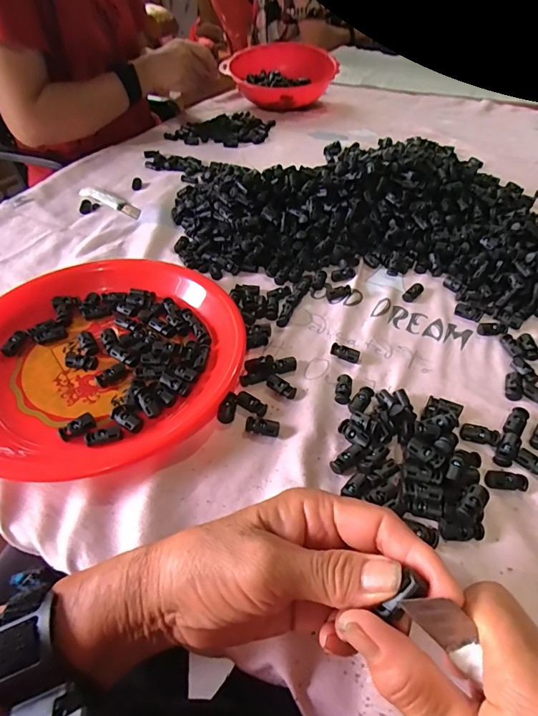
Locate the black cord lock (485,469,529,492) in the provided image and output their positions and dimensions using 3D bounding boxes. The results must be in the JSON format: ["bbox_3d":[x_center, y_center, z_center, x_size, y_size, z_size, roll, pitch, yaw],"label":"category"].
[{"bbox_3d":[0.175,0.091,0.299,0.029,0.007,0.014,6,49,7],"label":"black cord lock"}]

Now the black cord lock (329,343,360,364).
[{"bbox_3d":[0.072,-0.004,0.382,0.027,0.011,0.011,25,53,21],"label":"black cord lock"}]

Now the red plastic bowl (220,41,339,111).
[{"bbox_3d":[0.031,-0.642,0.922,0.230,0.085,0.230,6,49,7],"label":"red plastic bowl"}]

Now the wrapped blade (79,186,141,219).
[{"bbox_3d":[-0.229,-0.228,0.587,0.114,0.016,0.033,30,56,25],"label":"wrapped blade"}]

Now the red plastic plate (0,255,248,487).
[{"bbox_3d":[-0.156,-0.013,0.365,0.246,0.038,0.238,-1,49,1],"label":"red plastic plate"}]

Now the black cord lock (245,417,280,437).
[{"bbox_3d":[-0.005,0.057,0.329,0.027,0.010,0.012,7,49,7],"label":"black cord lock"}]

